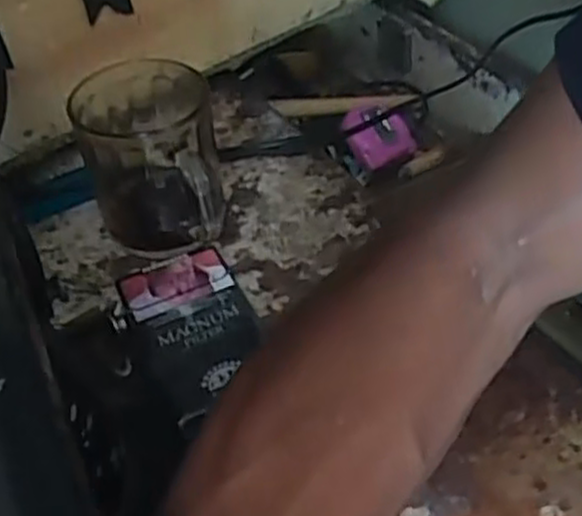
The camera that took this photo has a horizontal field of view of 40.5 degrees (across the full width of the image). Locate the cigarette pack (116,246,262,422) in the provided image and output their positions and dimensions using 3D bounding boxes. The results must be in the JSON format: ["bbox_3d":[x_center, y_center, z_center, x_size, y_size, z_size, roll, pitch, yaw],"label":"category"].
[{"bbox_3d":[-0.045,0.034,0.384,0.053,0.019,0.088,-20,46,-16],"label":"cigarette pack"}]

